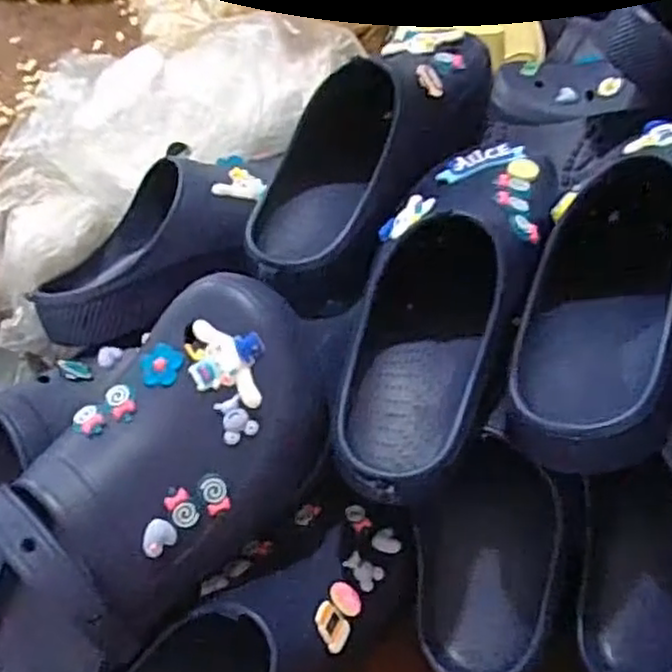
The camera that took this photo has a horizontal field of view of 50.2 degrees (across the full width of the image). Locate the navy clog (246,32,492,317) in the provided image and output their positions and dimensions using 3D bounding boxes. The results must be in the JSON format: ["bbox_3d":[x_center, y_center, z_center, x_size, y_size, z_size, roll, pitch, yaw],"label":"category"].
[{"bbox_3d":[0.030,-0.138,0.528,0.102,0.103,0.270,30,73,20],"label":"navy clog"}]

